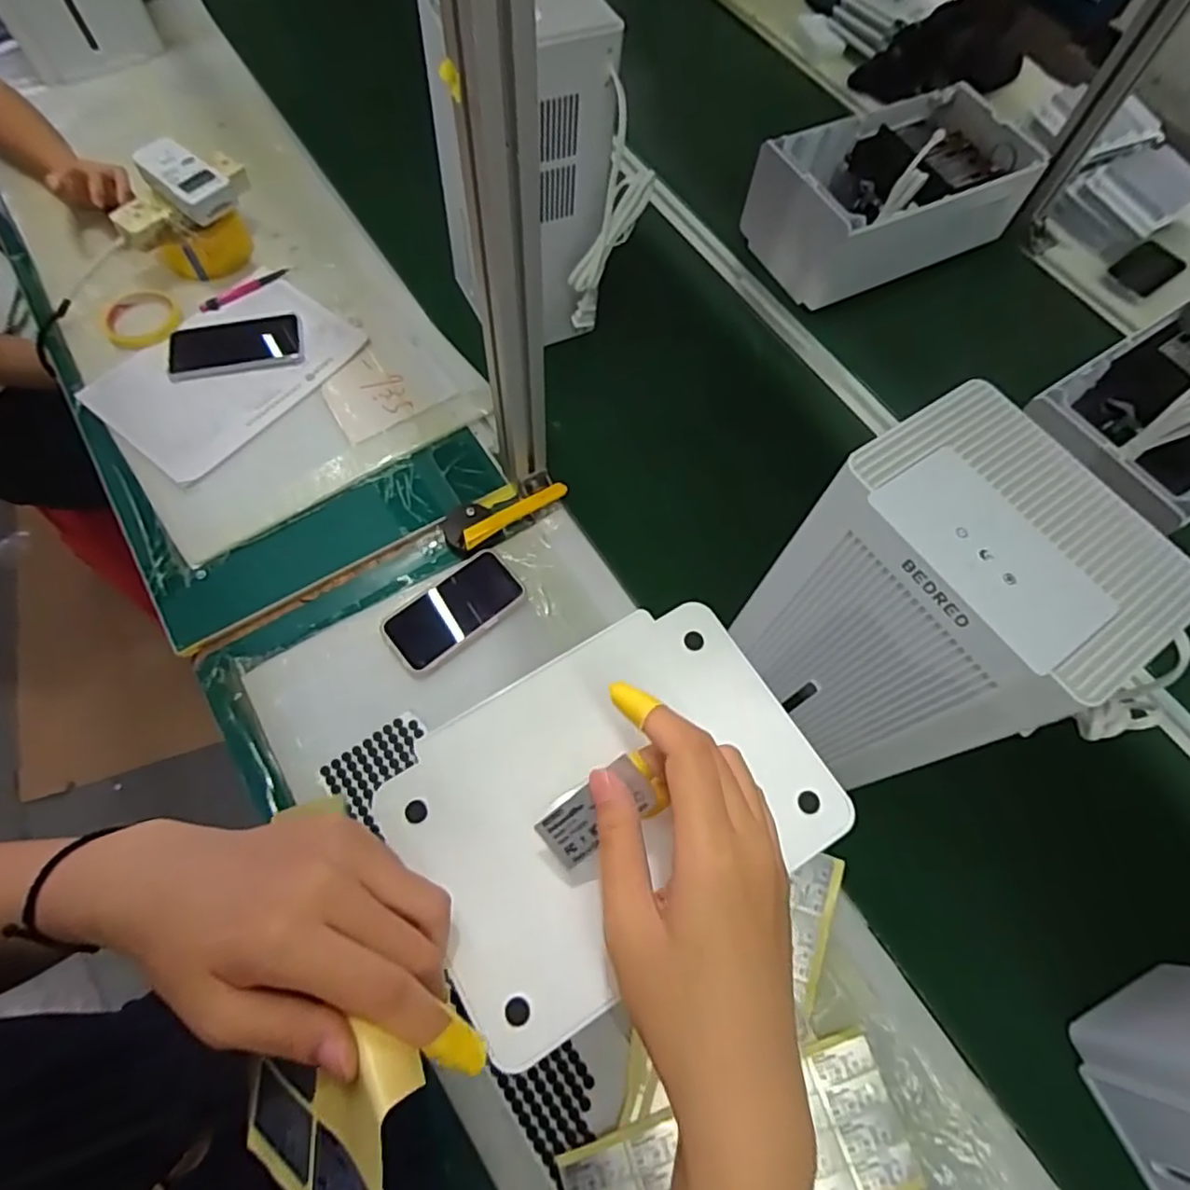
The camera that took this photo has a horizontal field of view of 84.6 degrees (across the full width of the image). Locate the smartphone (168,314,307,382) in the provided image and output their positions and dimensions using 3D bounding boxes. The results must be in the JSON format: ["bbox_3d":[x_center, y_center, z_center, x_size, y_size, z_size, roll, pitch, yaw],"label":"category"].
[{"bbox_3d":[-0.458,-0.317,0.834,0.165,0.007,0.085,-10,68,-7],"label":"smartphone"}]

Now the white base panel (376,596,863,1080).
[{"bbox_3d":[0.006,0.095,0.305,0.187,0.011,0.140,-29,71,-14],"label":"white base panel"}]

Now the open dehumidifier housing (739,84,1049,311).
[{"bbox_3d":[0.414,-0.571,0.931,0.354,0.122,0.204,-22,72,-14],"label":"open dehumidifier housing"}]

